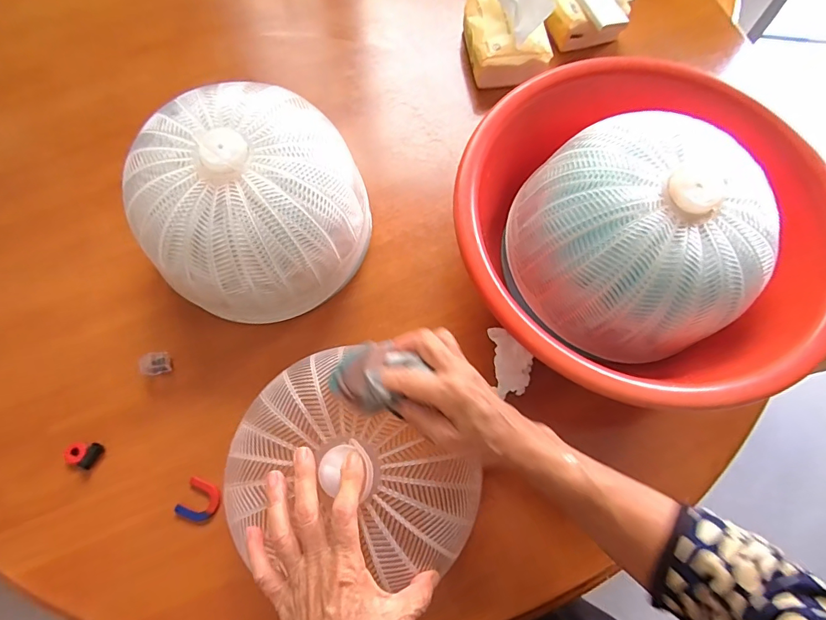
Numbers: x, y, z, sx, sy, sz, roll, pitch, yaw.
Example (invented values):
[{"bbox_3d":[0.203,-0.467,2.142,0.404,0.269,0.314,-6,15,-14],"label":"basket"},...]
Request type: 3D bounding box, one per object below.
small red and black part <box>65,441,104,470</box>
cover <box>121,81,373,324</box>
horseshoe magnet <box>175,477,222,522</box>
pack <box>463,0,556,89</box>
[{"bbox_3d":[-0.346,0.149,0.463,0.033,0.010,0.027,23,73,8],"label":"small red and black part"},{"bbox_3d":[-0.166,-0.109,0.473,0.233,0.157,0.205,-34,74,-10],"label":"cover"},{"bbox_3d":[-0.215,0.194,0.448,0.037,0.006,0.038,20,73,7],"label":"horseshoe magnet"},{"bbox_3d":[0.126,-0.382,0.594,0.099,0.119,0.132,-5,71,-1],"label":"pack"}]

